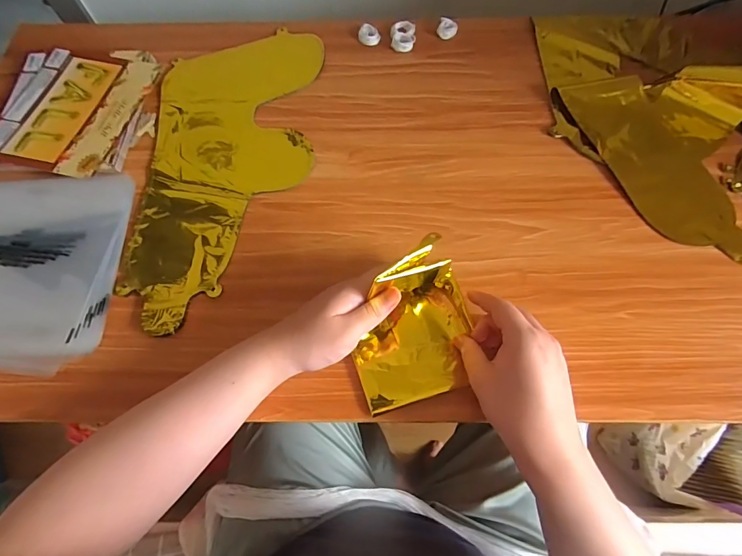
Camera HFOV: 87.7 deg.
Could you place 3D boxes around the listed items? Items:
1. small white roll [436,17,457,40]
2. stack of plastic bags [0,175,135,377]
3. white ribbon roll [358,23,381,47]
[{"bbox_3d":[0.108,-0.354,0.549,0.027,0.011,0.029,12,68,6],"label":"small white roll"},{"bbox_3d":[-0.380,-0.010,0.404,0.219,0.019,0.210,-4,67,-1],"label":"stack of plastic bags"},{"bbox_3d":[-0.002,-0.345,0.548,0.031,0.012,0.028,3,67,2],"label":"white ribbon roll"}]

